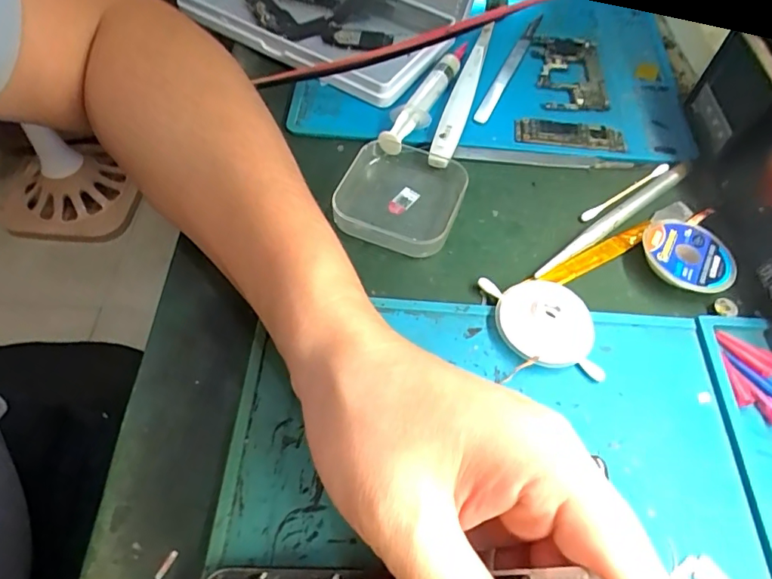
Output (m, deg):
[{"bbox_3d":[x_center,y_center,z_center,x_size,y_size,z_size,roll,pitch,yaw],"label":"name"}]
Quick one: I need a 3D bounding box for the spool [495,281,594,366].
[{"bbox_3d":[0.073,0.015,0.235,0.044,0.014,0.040,0,57,-1],"label":"spool"}]

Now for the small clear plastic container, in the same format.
[{"bbox_3d":[0.007,-0.050,0.272,0.064,0.018,0.063,13,58,8],"label":"small clear plastic container"}]

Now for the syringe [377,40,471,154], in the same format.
[{"bbox_3d":[0.021,-0.111,0.300,0.022,0.026,0.082,23,60,14],"label":"syringe"}]

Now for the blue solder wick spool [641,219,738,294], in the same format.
[{"bbox_3d":[0.151,-0.016,0.255,0.043,0.011,0.041,0,57,-1],"label":"blue solder wick spool"}]

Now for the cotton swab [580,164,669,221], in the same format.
[{"bbox_3d":[0.133,-0.055,0.281,0.064,0.004,0.006,-28,62,-18],"label":"cotton swab"}]

